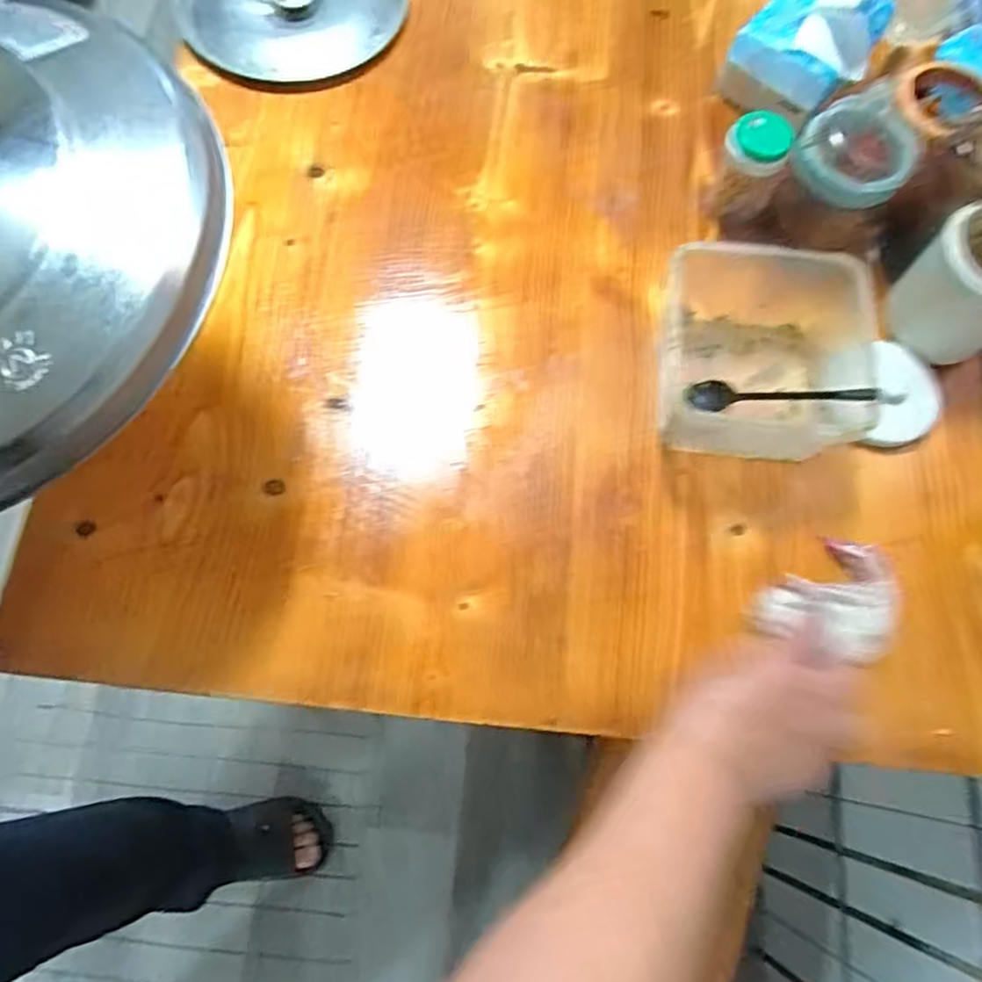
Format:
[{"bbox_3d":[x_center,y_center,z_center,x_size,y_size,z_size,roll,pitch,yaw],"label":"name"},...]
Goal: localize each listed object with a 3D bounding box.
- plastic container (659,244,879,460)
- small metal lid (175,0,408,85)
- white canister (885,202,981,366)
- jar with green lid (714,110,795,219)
[{"bbox_3d":[0.201,-0.104,0.518,0.138,0.082,0.155,5,71,0],"label":"plastic container"},{"bbox_3d":[-0.187,-0.472,0.661,0.202,0.020,0.199,1,71,-2],"label":"small metal lid"},{"bbox_3d":[0.366,-0.158,0.528,0.084,0.095,0.078,1,71,-2],"label":"white canister"},{"bbox_3d":[0.210,-0.265,0.576,0.047,0.082,0.042,12,71,2],"label":"jar with green lid"}]

